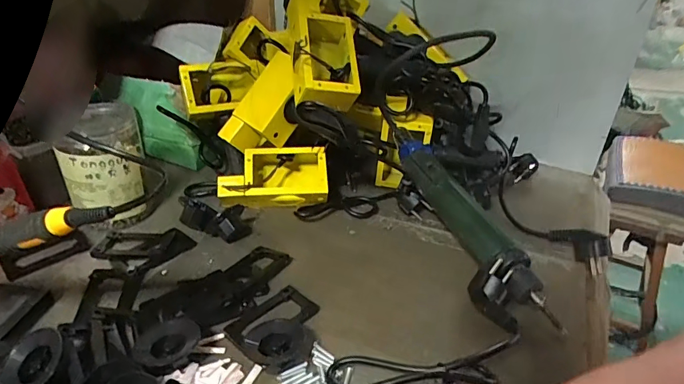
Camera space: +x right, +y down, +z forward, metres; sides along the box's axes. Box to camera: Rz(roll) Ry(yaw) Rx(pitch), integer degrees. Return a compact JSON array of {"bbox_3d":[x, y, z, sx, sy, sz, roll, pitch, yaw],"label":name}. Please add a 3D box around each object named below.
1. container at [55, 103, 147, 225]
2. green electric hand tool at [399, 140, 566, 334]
[{"bbox_3d":[-0.266,-0.029,0.499,0.083,0.116,0.080,-15,35,-27],"label":"container"},{"bbox_3d":[0.132,0.032,0.470,0.043,0.038,0.255,-14,49,-25],"label":"green electric hand tool"}]

